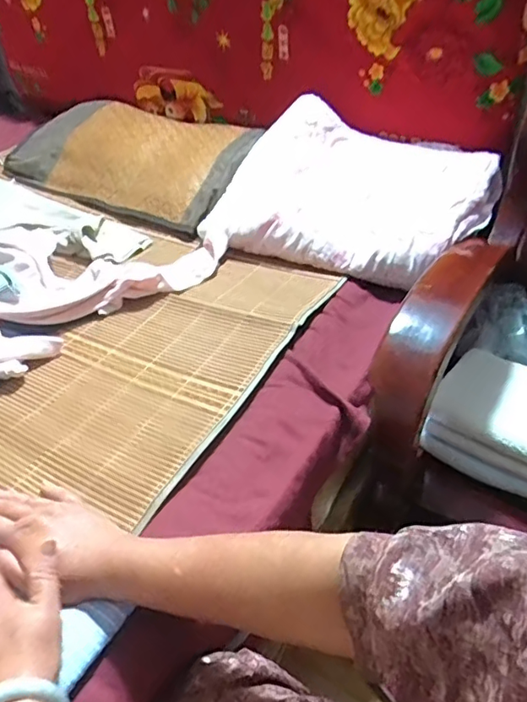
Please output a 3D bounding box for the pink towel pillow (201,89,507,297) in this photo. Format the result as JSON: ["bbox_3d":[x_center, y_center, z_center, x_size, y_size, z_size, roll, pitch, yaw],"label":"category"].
[{"bbox_3d":[0.153,-0.286,0.955,0.436,0.068,0.352,17,57,22],"label":"pink towel pillow"}]

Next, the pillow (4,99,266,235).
[{"bbox_3d":[-0.283,-0.430,1.204,0.574,0.116,0.316,21,43,25],"label":"pillow"}]

